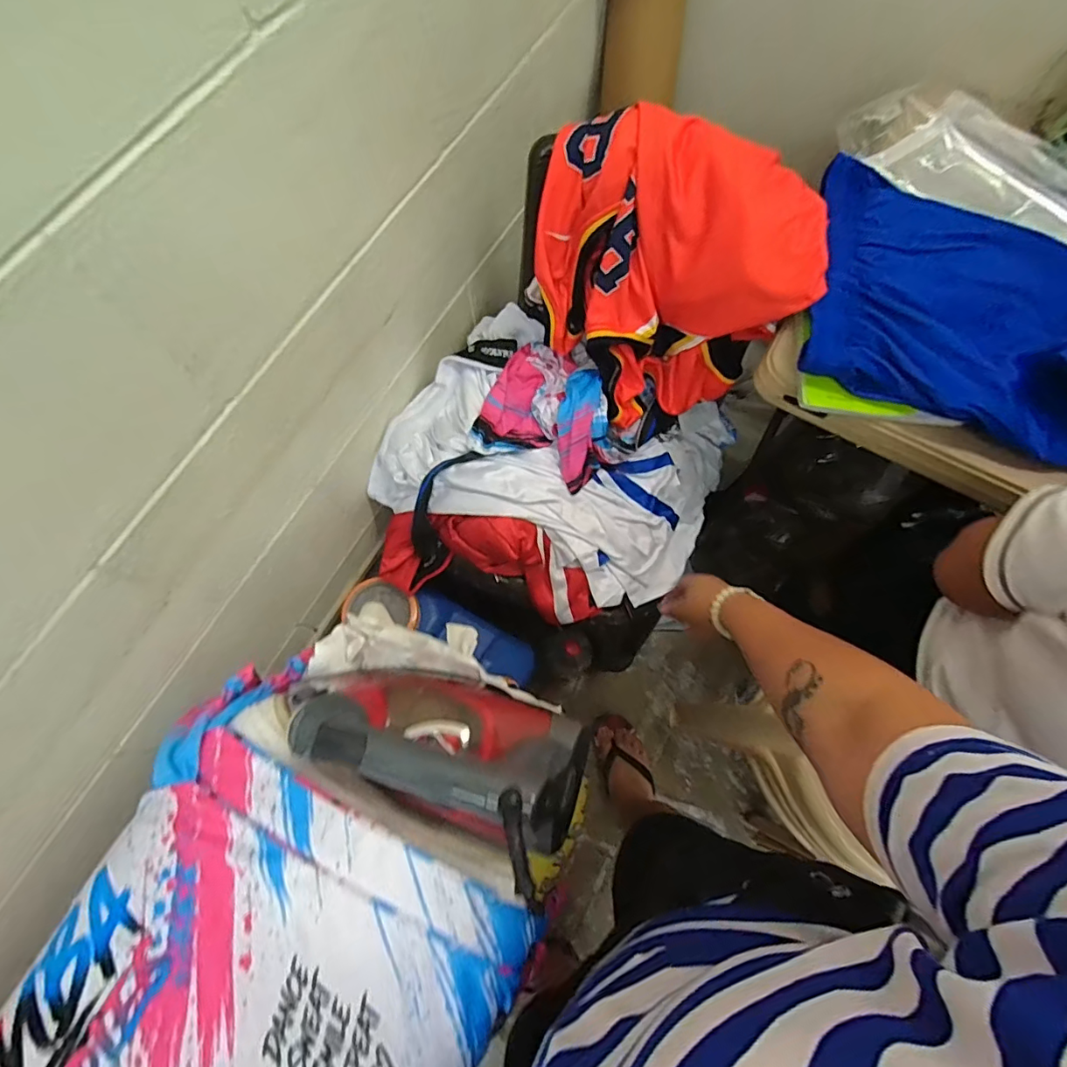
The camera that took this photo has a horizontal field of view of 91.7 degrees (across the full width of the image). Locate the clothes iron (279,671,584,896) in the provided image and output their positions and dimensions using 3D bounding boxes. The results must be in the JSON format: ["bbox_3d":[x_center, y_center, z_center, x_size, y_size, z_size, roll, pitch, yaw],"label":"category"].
[{"bbox_3d":[-0.073,0.163,0.420,0.247,0.103,0.108,25,74,8],"label":"clothes iron"}]

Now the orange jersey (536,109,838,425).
[{"bbox_3d":[0.168,-0.346,0.705,0.312,0.300,0.259,-11,73,-4],"label":"orange jersey"}]

